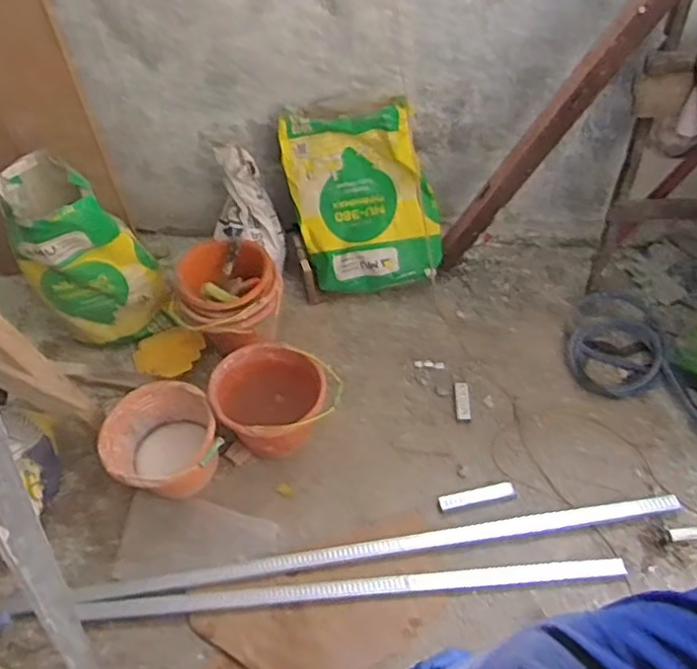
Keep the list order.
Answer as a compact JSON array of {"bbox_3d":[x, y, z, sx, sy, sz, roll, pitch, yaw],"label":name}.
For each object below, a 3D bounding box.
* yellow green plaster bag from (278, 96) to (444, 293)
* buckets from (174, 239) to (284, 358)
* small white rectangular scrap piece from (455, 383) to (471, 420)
[{"bbox_3d":[0.038,-0.407,1.932,0.413,0.563,0.084,-11,18,15],"label":"yellow green plaster bag"},{"bbox_3d":[-0.334,-0.079,1.882,0.288,0.296,0.265,14,53,15],"label":"buckets"},{"bbox_3d":[0.321,0.187,1.801,0.037,0.008,0.125,-1,51,4],"label":"small white rectangular scrap piece"}]

